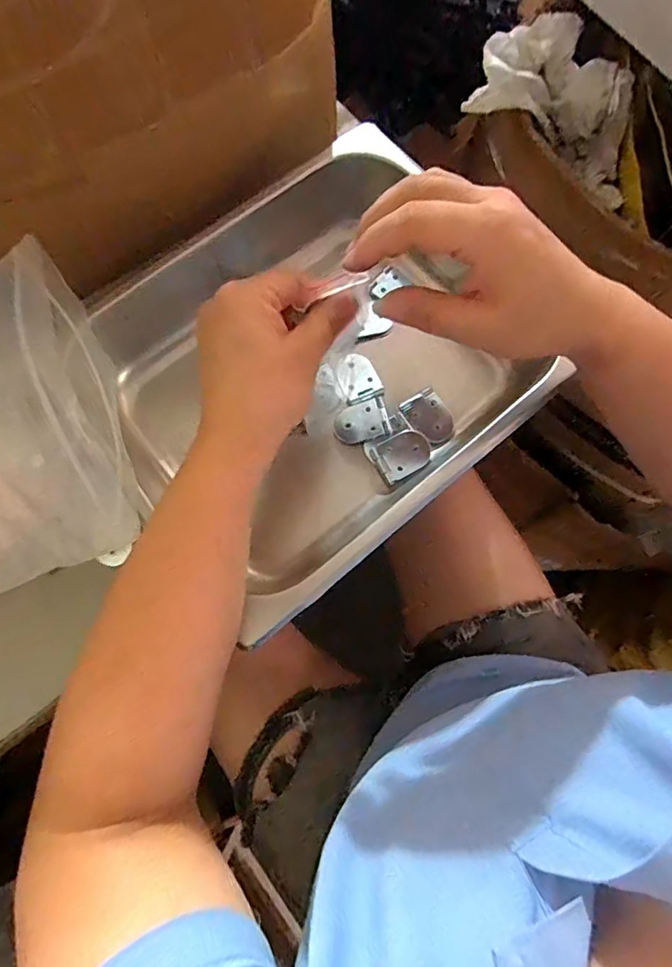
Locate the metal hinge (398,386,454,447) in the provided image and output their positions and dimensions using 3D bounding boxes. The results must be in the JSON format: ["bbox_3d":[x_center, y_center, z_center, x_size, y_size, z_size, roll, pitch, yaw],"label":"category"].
[{"bbox_3d":[0.074,-0.052,0.403,0.035,0.006,0.045,-30,77,-8],"label":"metal hinge"}]

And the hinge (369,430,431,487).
[{"bbox_3d":[0.052,-0.022,0.394,0.042,0.004,0.032,-28,77,-7],"label":"hinge"}]

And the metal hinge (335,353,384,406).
[{"bbox_3d":[0.018,-0.086,0.411,0.031,0.004,0.042,-19,76,-5],"label":"metal hinge"}]

